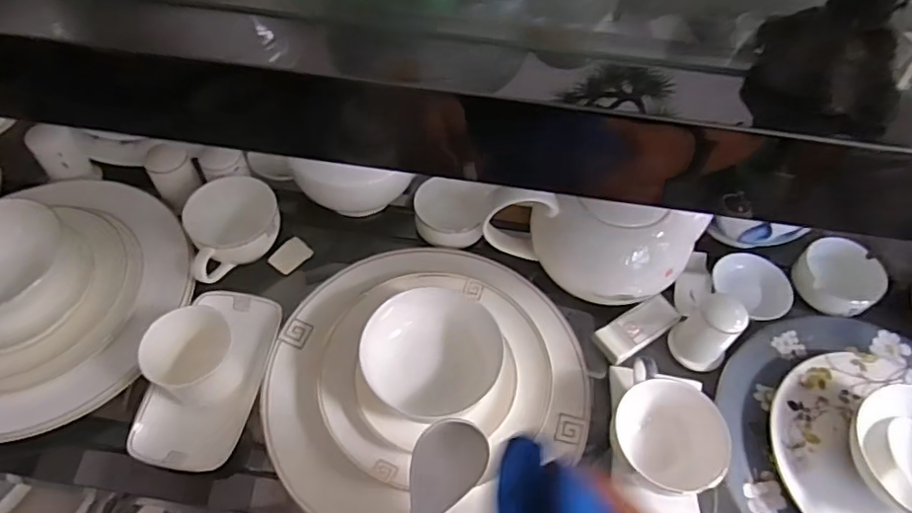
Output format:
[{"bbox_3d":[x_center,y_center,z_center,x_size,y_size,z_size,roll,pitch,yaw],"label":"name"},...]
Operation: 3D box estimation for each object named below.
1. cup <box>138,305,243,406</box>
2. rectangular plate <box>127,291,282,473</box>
[{"bbox_3d":[-0.216,0.083,0.476,0.057,0.068,0.059,1,56,-2],"label":"cup"},{"bbox_3d":[-0.208,0.101,0.492,0.078,0.021,0.152,9,56,4],"label":"rectangular plate"}]

